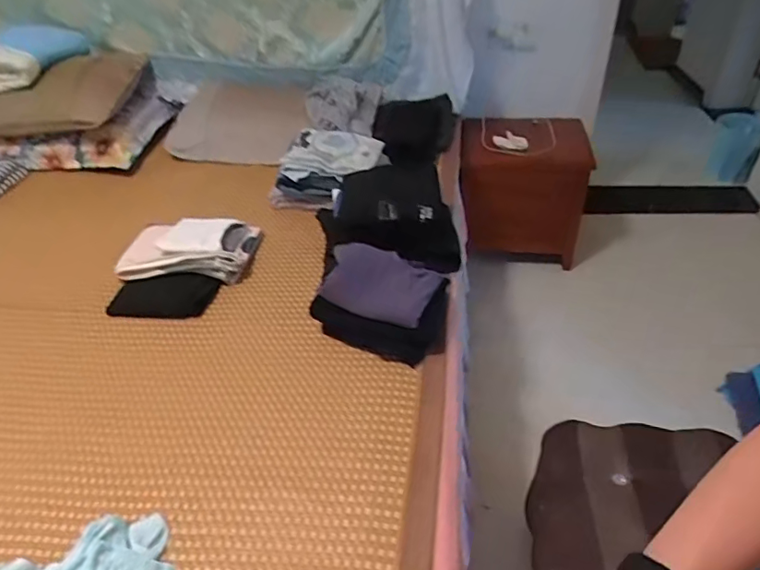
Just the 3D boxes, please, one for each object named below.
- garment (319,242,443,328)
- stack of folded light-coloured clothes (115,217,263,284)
[{"bbox_3d":[0.003,-0.009,1.040,0.201,0.077,0.143,13,42,20],"label":"garment"},{"bbox_3d":[-0.464,-0.093,1.291,0.288,0.081,0.196,-1,39,5],"label":"stack of folded light-coloured clothes"}]

